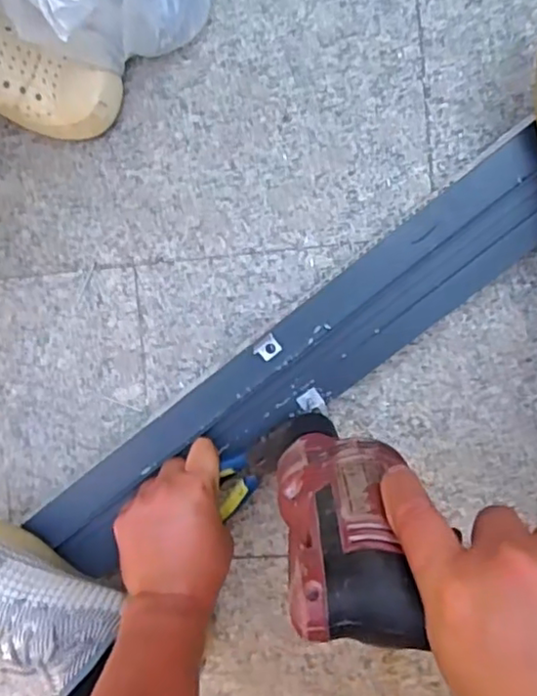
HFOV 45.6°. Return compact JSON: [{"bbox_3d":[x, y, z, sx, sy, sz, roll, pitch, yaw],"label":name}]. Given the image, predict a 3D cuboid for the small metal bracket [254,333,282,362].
[{"bbox_3d":[0.001,0.001,0.561,0.021,0.004,0.018,-44,106,0],"label":"small metal bracket"}]

